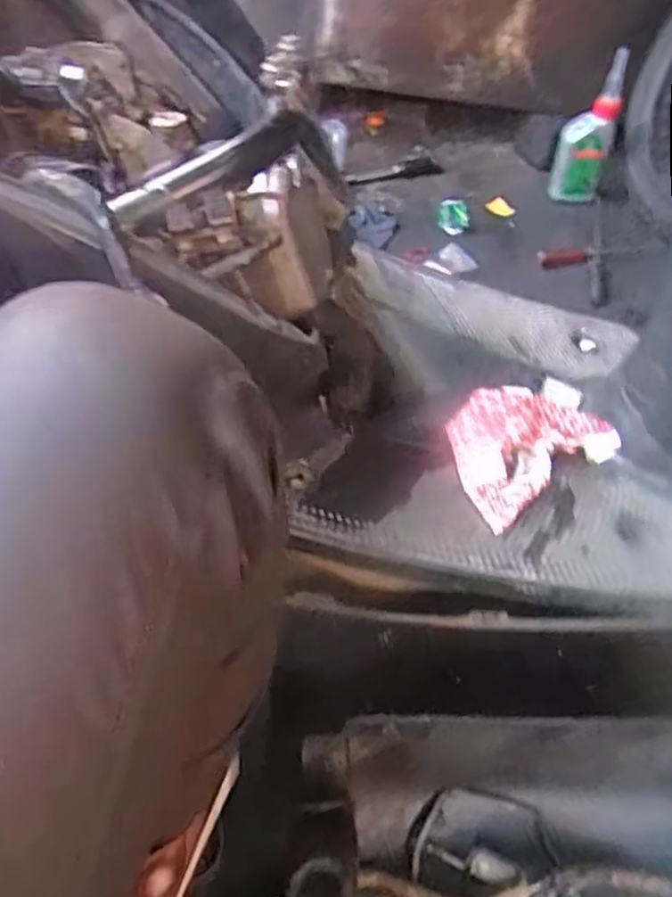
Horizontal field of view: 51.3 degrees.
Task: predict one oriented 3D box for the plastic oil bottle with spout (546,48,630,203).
[{"bbox_3d":[0.493,-0.607,1.377,0.100,0.256,0.063,16,47,11],"label":"plastic oil bottle with spout"}]

